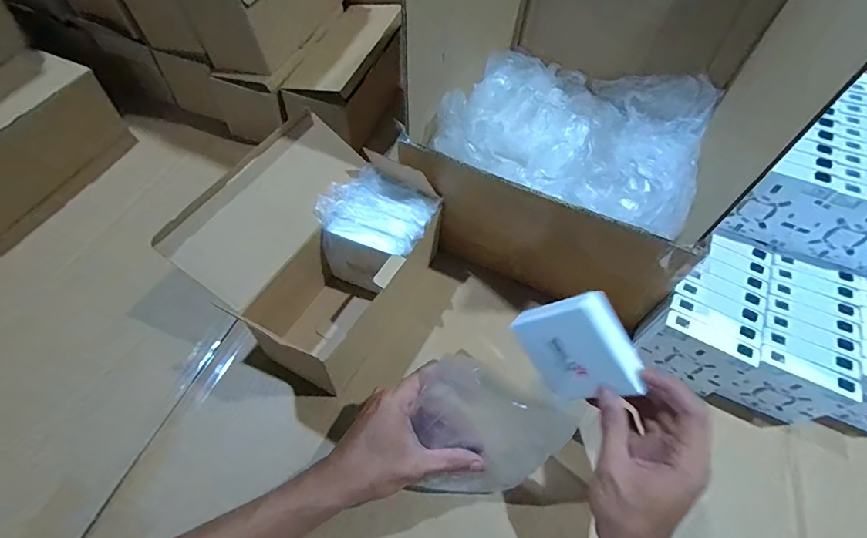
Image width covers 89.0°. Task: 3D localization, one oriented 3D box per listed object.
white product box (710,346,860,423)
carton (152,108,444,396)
[{"bbox_3d":[0.346,0.120,0.437,0.091,0.087,0.024,22,59,10],"label":"white product box"},{"bbox_3d":[-0.108,-0.017,0.458,0.184,0.143,0.217,27,60,13],"label":"carton"}]

